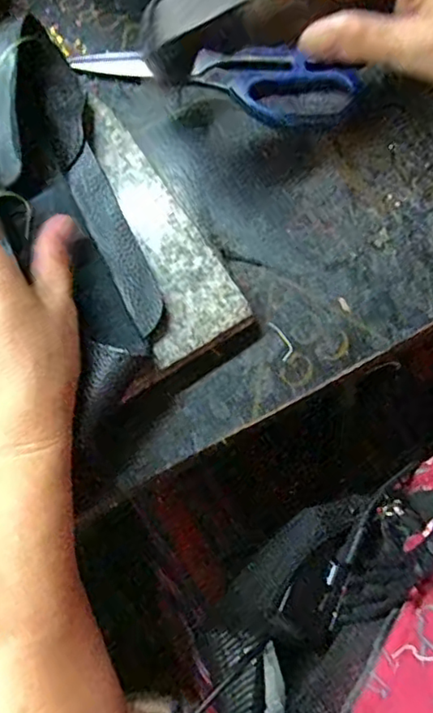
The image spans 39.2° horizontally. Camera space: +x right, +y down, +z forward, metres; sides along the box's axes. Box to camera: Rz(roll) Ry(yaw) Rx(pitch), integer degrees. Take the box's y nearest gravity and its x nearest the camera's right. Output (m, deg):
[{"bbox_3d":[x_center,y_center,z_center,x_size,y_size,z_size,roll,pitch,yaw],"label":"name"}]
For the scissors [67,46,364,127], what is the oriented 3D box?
[{"bbox_3d":[-0.001,-0.178,0.378,0.174,0.013,0.047,19,79,4],"label":"scissors"}]

